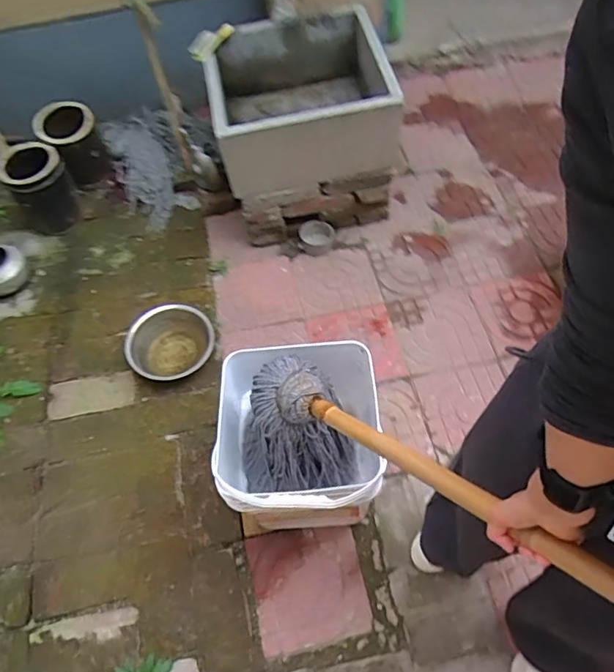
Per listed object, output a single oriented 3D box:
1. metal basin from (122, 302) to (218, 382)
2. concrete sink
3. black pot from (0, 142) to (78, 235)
[{"bbox_3d":[-0.380,0.026,1.424,0.231,0.104,0.229,-2,60,3],"label":"metal basin"},{"bbox_3d":[-0.012,-0.712,1.516,0.536,0.270,0.520,-16,61,-4],"label":"concrete sink"},{"bbox_3d":[-0.860,-0.486,1.635,0.185,0.244,0.186,-2,60,3],"label":"black pot"}]

